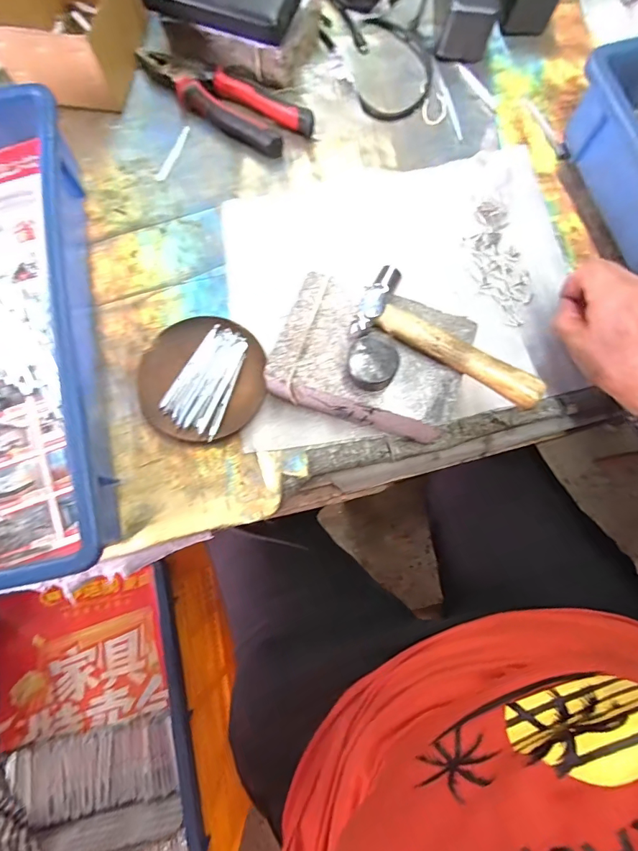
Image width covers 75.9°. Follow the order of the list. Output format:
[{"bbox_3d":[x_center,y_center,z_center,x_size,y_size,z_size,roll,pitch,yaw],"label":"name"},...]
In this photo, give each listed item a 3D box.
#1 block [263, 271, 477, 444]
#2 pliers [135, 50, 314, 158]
[{"bbox_3d":[0.042,-0.053,0.349,0.148,0.055,0.110,17,77,5],"label":"block"},{"bbox_3d":[-0.106,-0.354,0.444,0.207,0.025,0.060,29,78,7],"label":"pliers"}]

